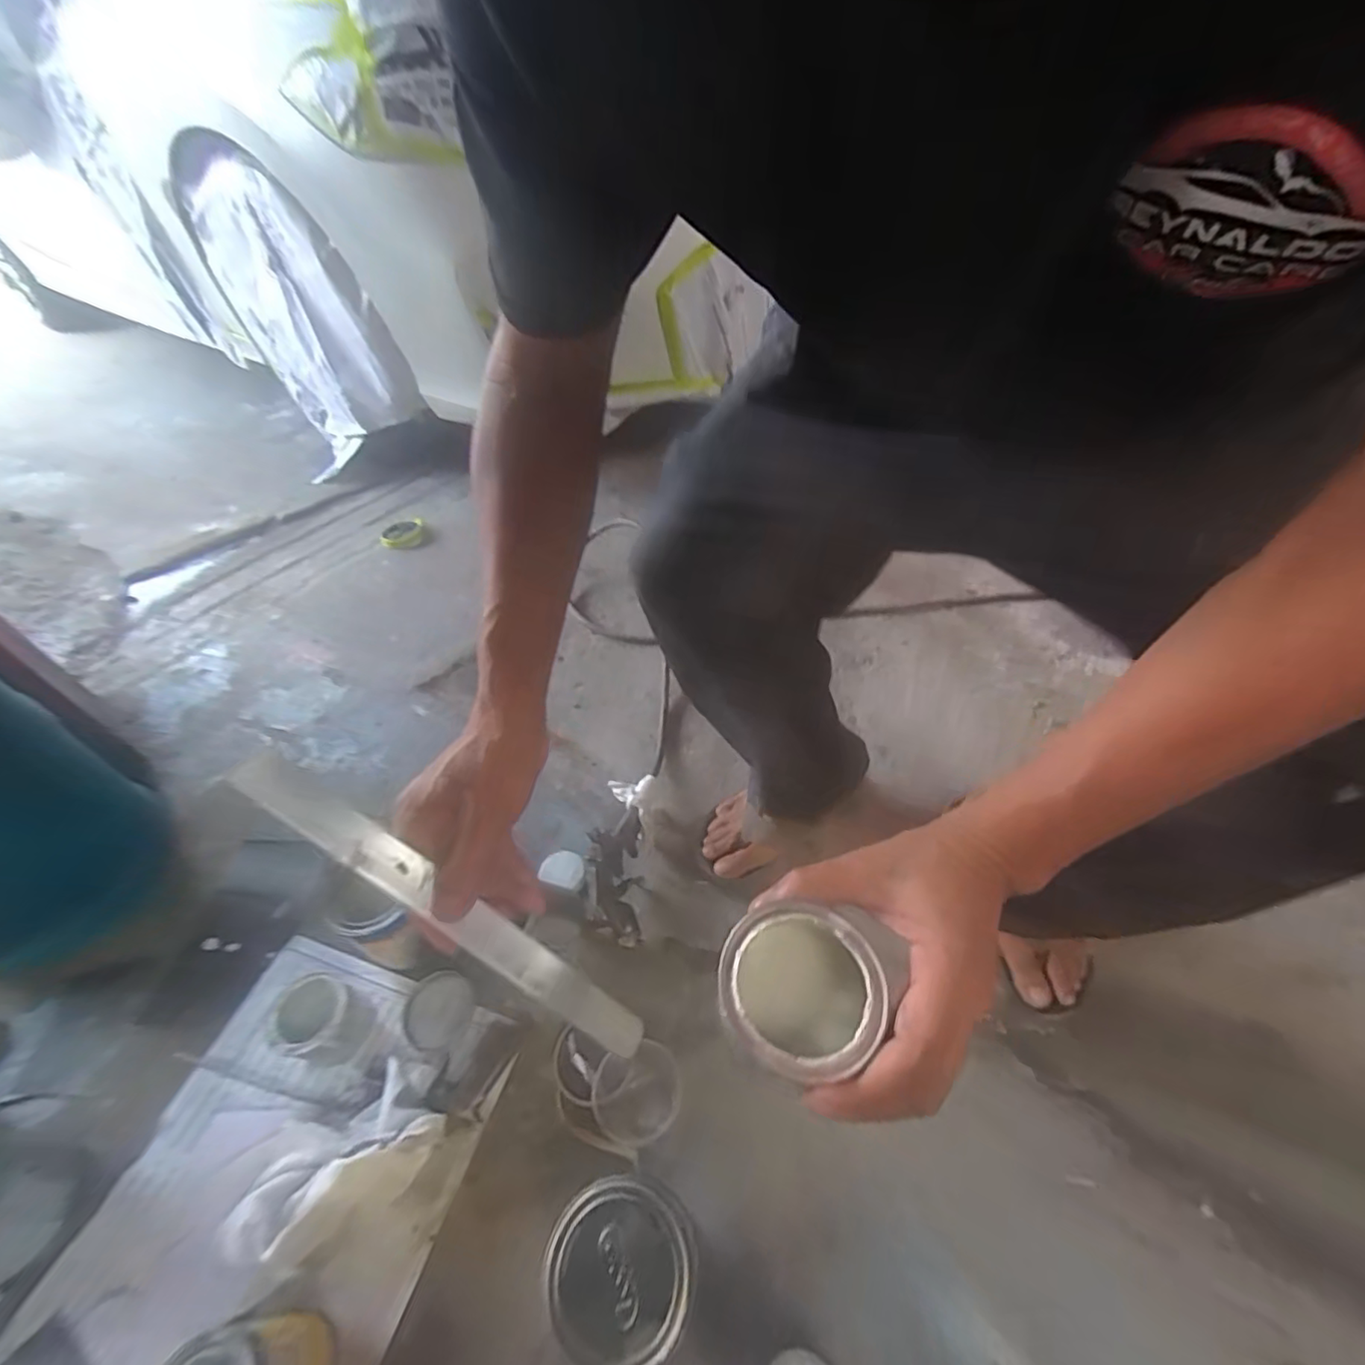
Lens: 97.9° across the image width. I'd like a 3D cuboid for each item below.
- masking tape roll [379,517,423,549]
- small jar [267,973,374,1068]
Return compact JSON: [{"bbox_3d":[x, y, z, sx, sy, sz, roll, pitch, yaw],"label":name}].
[{"bbox_3d":[-0.640,-0.338,1.349,0.094,0.021,0.094,-2,48,3],"label":"masking tape roll"},{"bbox_3d":[-0.380,0.357,0.627,0.074,0.075,0.071,-2,45,2],"label":"small jar"}]

